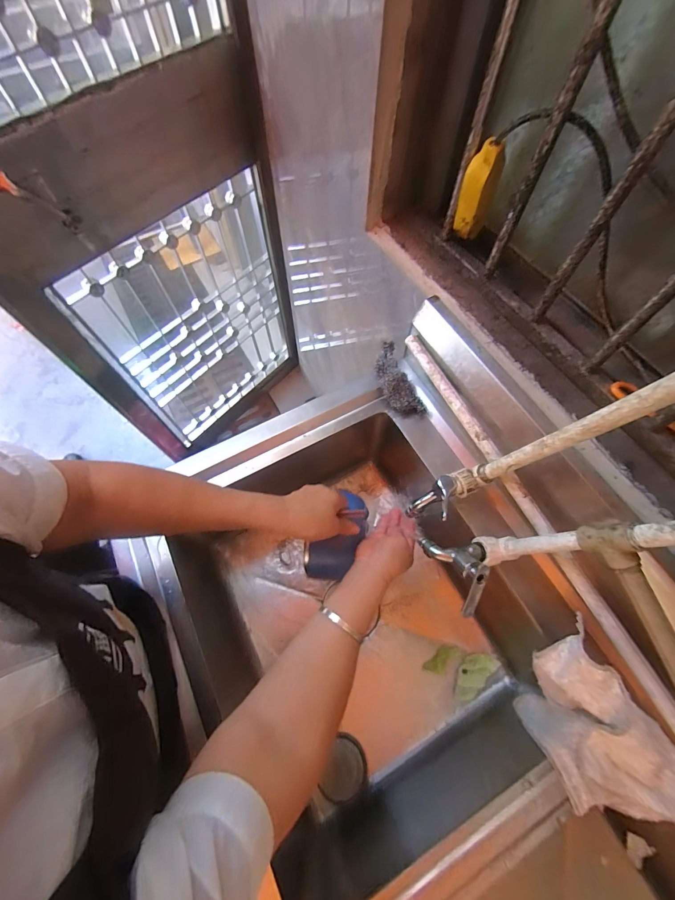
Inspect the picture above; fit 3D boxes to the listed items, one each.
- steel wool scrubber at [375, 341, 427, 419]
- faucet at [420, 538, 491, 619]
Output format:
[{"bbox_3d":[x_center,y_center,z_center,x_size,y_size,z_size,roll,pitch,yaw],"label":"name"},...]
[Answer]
[{"bbox_3d":[0.098,-0.123,0.604,0.060,0.047,0.150,-20,67,-9],"label":"steel wool scrubber"},{"bbox_3d":[0.156,0.161,0.446,0.081,0.056,0.092,4,65,2],"label":"faucet"}]

